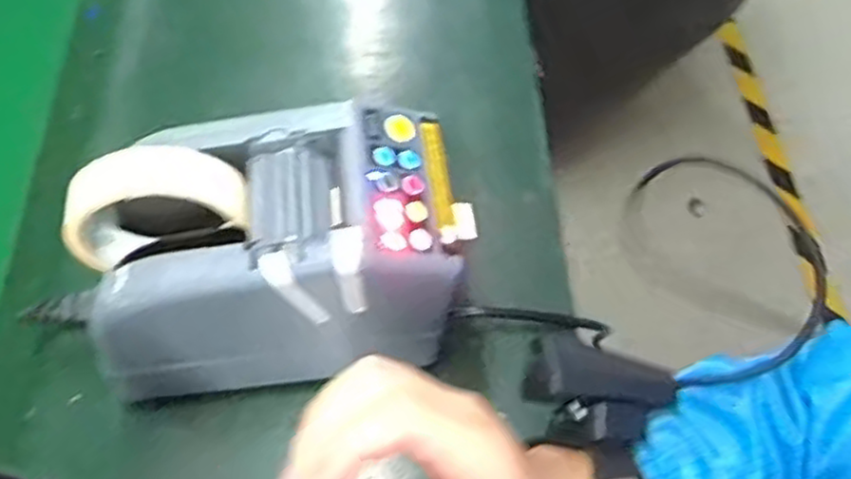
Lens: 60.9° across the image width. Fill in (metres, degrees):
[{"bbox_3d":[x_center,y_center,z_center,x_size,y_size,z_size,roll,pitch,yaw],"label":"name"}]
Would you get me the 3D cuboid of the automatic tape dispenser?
[{"bbox_3d":[-0.084,0.009,0.417,0.209,0.155,0.127,-3,61,2],"label":"automatic tape dispenser"}]

